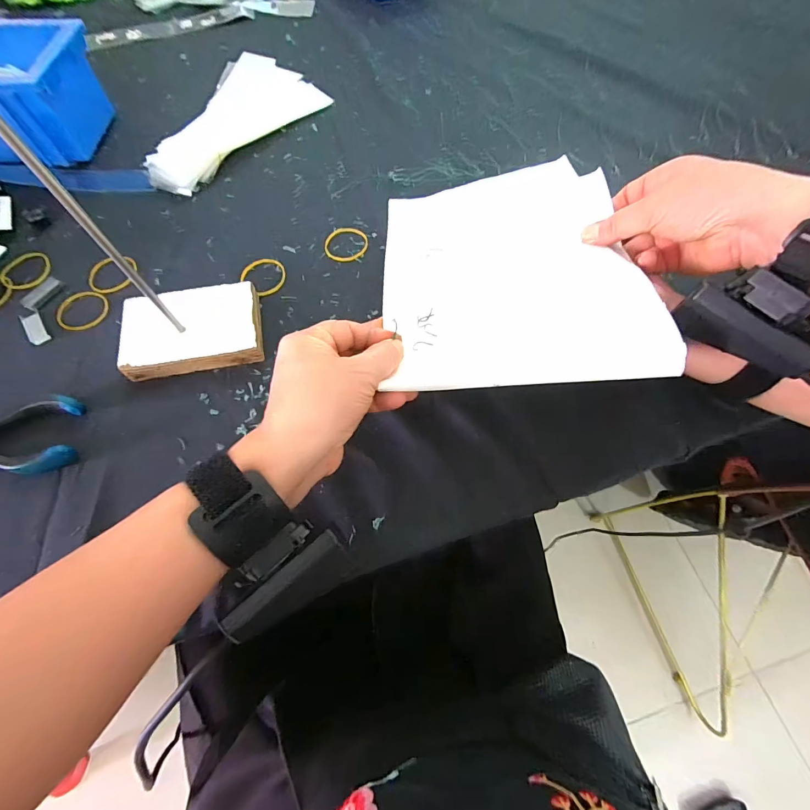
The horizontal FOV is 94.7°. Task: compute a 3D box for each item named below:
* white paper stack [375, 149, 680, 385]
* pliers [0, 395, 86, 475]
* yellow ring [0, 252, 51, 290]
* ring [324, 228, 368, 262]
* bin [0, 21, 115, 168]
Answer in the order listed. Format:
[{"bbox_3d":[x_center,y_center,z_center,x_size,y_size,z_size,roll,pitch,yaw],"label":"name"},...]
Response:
[{"bbox_3d":[0.072,-0.113,0.294,0.175,0.020,0.249,-6,53,10],"label":"white paper stack"},{"bbox_3d":[-0.290,0.032,0.256,0.117,0.018,0.051,-14,65,-7],"label":"pliers"},{"bbox_3d":[-0.343,-0.123,0.340,0.033,0.005,0.042,13,68,-6],"label":"yellow ring"},{"bbox_3d":[-0.056,-0.155,0.358,0.040,0.004,0.044,0,64,0],"label":"ring"},{"bbox_3d":[-0.418,-0.319,0.395,0.181,0.086,0.130,6,65,2],"label":"bin"}]

